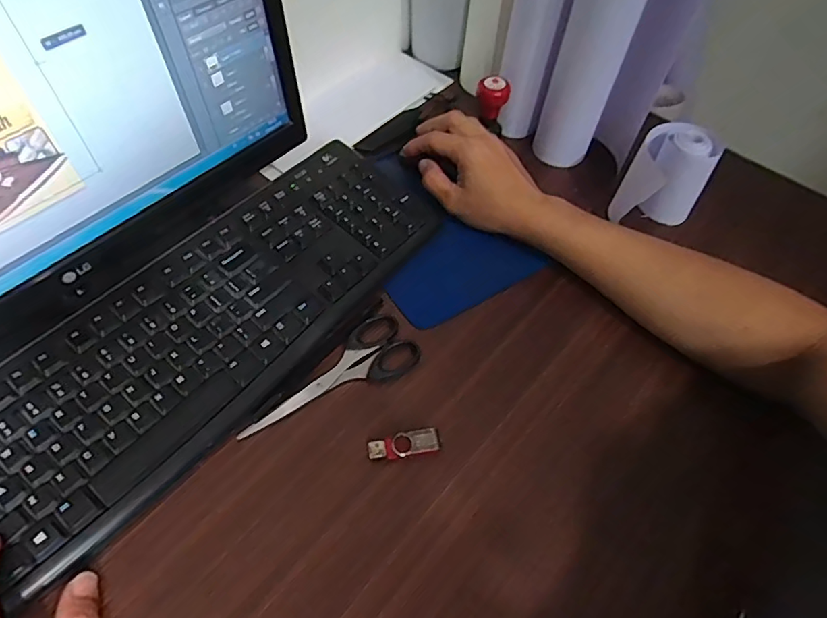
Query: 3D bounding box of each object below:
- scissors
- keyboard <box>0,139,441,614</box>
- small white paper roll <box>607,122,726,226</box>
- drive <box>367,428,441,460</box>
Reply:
[{"bbox_3d":[-0.061,0.060,0.417,0.152,0.012,0.054,-37,66,-25],"label":"scissors"},{"bbox_3d":[-0.161,0.009,0.429,0.151,0.032,0.426,36,61,19],"label":"keyboard"},{"bbox_3d":[0.243,-0.121,0.510,0.072,0.097,0.066,2,56,-3],"label":"small white paper roll"},{"bbox_3d":[-0.007,0.101,0.389,0.052,0.007,0.017,-9,57,-11],"label":"drive"}]

